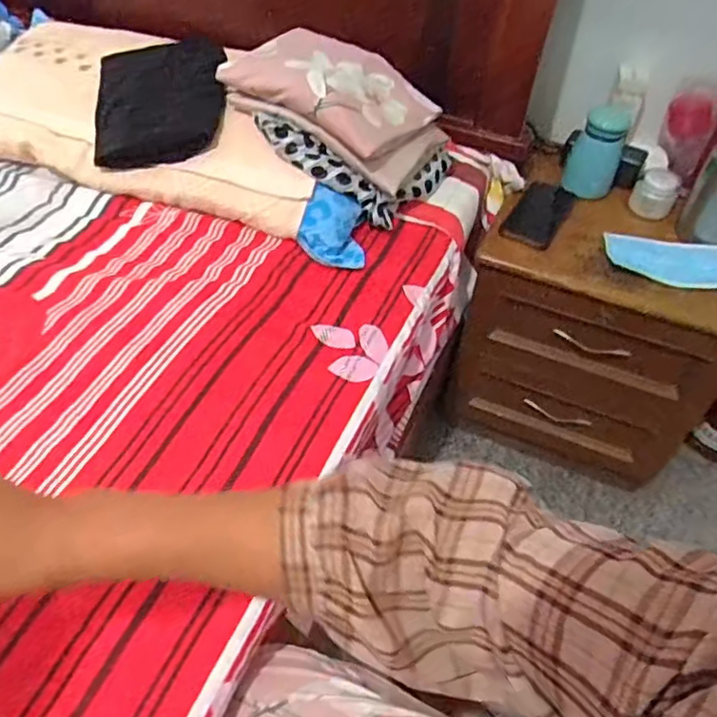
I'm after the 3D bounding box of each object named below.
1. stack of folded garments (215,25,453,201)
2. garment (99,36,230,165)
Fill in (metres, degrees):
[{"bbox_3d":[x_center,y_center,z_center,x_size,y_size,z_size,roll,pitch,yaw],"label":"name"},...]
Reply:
[{"bbox_3d":[-0.034,-0.359,0.845,0.282,0.101,0.167,25,51,18],"label":"stack of folded garments"},{"bbox_3d":[-0.287,-0.376,0.878,0.186,0.035,0.206,-9,75,3],"label":"garment"}]

